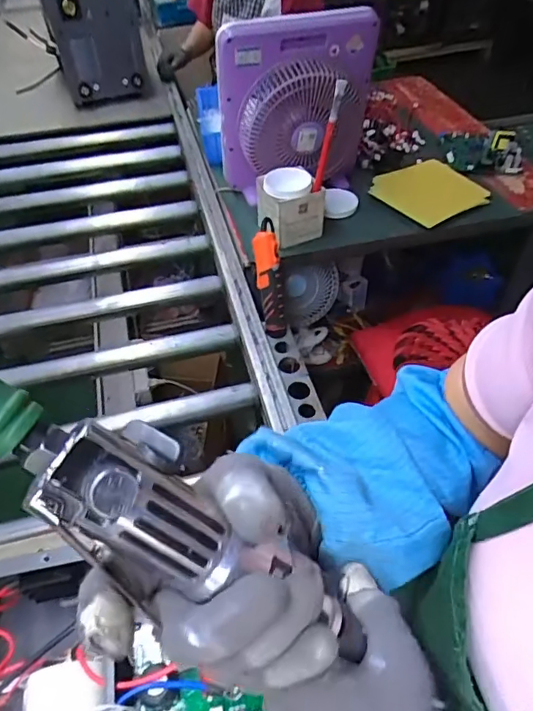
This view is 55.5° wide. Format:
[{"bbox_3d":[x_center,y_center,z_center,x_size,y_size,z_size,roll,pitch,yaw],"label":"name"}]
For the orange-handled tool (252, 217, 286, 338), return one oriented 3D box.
[{"bbox_3d":[0.006,-0.135,0.951,0.045,0.199,0.034,-9,21,-5],"label":"orange-handled tool"}]

